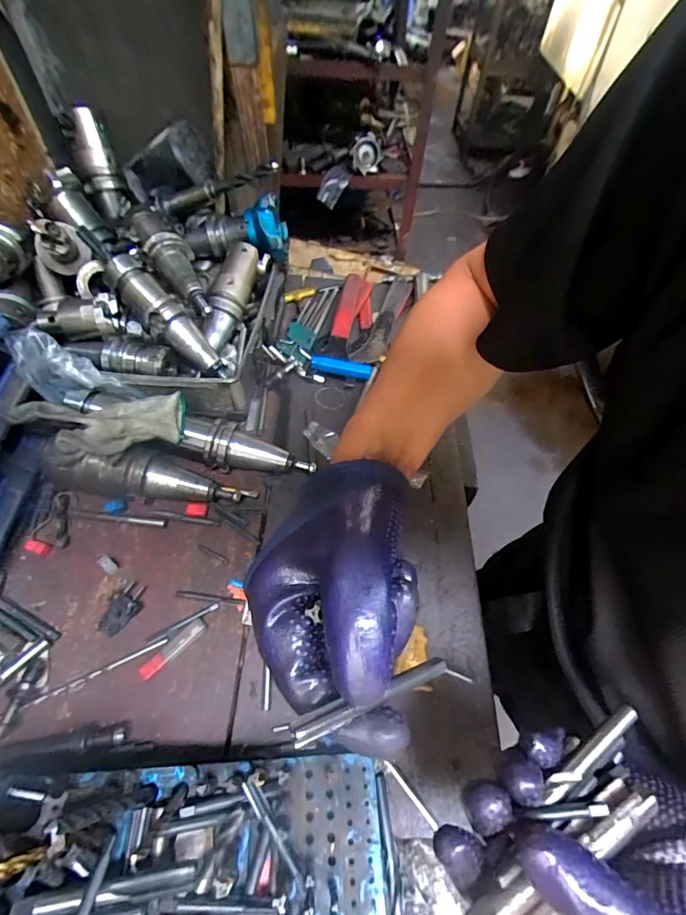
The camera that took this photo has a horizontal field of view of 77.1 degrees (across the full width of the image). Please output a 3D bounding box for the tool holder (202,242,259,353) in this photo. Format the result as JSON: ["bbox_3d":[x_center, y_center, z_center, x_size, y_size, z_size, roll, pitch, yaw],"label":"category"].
[{"bbox_3d":[-0.150,-0.218,0.581,0.040,0.045,0.157,14,75,5],"label":"tool holder"}]

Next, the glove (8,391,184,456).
[{"bbox_3d":[-0.252,-0.035,0.455,0.159,0.035,0.057,-6,54,-24],"label":"glove"}]

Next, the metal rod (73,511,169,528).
[{"bbox_3d":[-0.253,0.068,0.488,0.106,0.008,0.011,6,54,0],"label":"metal rod"}]

